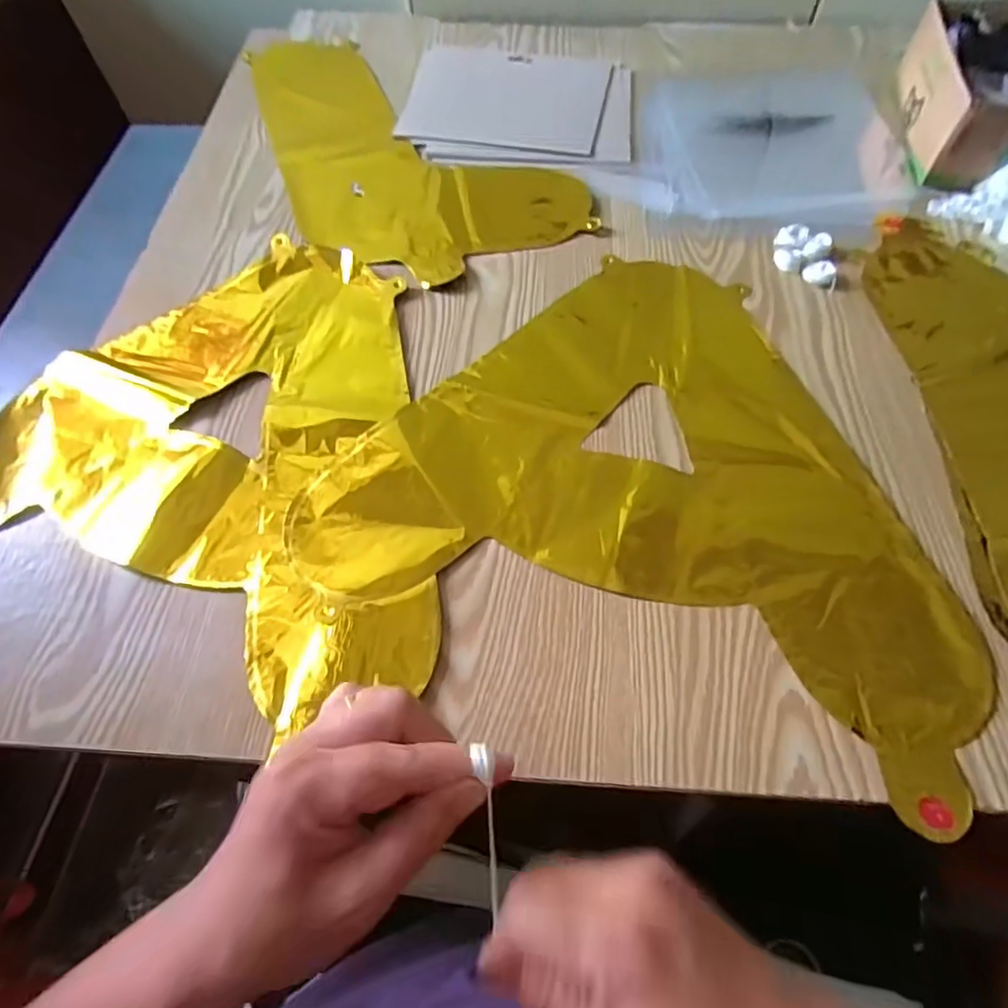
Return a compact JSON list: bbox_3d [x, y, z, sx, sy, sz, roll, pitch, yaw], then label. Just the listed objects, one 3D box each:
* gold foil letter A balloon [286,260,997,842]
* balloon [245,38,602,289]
[{"bbox_3d":[0.100,-0.039,0.392,0.381,0.004,0.327,18,62,11],"label":"gold foil letter A balloon"},{"bbox_3d":[-0.113,-0.357,0.579,0.223,0.013,0.418,-25,63,-13],"label":"balloon"}]

